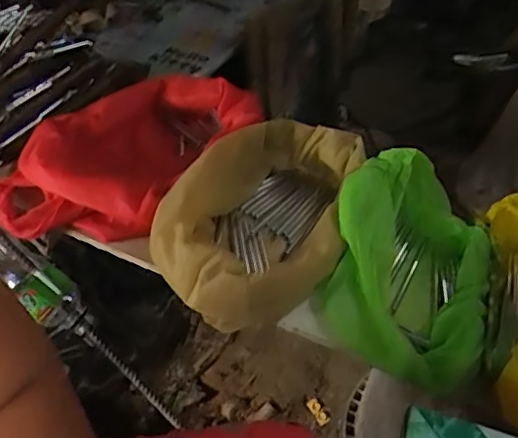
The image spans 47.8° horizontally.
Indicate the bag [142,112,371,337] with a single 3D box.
[{"bbox_3d":[0.004,-0.002,0.649,0.181,0.102,0.265,12,42,12],"label":"bag"}]

